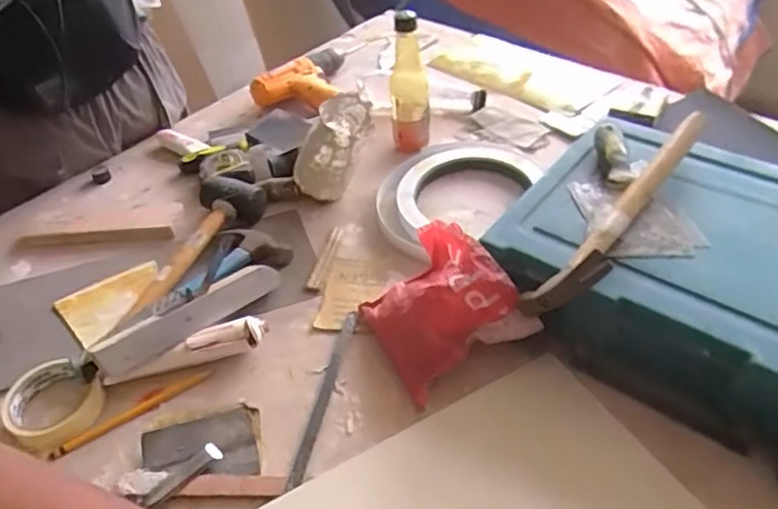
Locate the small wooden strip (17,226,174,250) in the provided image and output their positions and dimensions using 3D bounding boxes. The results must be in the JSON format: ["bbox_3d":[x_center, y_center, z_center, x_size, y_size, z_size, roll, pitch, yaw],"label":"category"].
[{"bbox_3d":[-0.388,-0.023,0.824,0.200,0.009,0.022,-4,43,2],"label":"small wooden strip"}]

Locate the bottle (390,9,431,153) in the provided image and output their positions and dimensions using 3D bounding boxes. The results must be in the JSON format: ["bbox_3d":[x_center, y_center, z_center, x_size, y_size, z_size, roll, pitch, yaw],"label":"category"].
[{"bbox_3d":[0.027,-0.236,0.876,0.056,0.192,0.063,-5,43,1],"label":"bottle"}]

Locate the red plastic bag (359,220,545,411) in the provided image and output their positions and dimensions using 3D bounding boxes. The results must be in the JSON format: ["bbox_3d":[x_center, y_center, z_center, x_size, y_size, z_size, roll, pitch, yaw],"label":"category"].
[{"bbox_3d":[0.050,0.052,0.649,0.136,0.095,0.153,-22,45,-16],"label":"red plastic bag"}]

